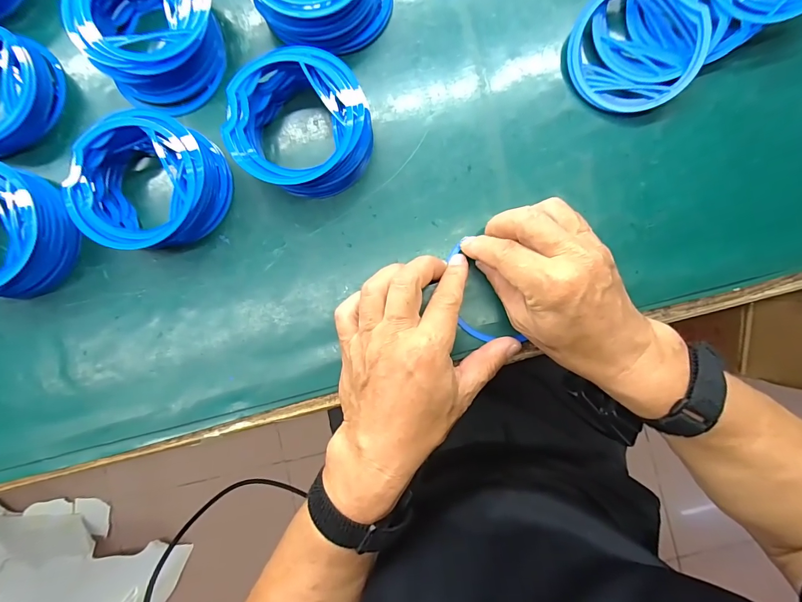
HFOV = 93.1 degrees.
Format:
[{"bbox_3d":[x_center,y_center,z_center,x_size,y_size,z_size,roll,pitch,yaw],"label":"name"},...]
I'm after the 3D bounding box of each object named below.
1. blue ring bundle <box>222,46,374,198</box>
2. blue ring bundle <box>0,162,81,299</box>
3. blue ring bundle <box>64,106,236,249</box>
[{"bbox_3d":[-0.075,-0.131,0.290,0.100,0.037,0.100,0,89,0],"label":"blue ring bundle"},{"bbox_3d":[-0.308,-0.052,0.290,0.097,0.038,0.102,16,89,1],"label":"blue ring bundle"},{"bbox_3d":[-0.189,-0.088,0.289,0.098,0.038,0.098,0,89,0],"label":"blue ring bundle"}]

